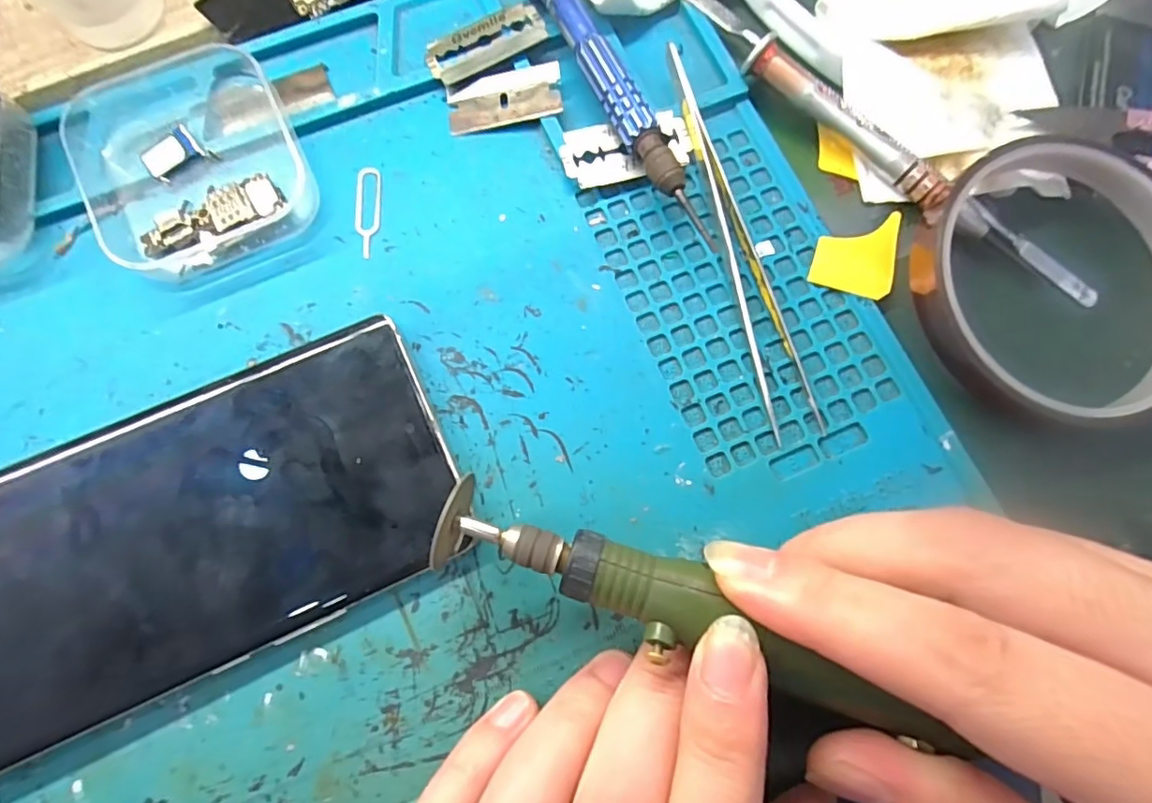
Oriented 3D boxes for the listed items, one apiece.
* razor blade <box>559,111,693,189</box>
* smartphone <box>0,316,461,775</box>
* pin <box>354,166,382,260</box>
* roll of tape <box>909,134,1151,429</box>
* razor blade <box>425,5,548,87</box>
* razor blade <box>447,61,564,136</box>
[{"bbox_3d":[0.016,-0.084,0.181,0.042,0.004,0.021,-15,81,-3],"label":"razor blade"},{"bbox_3d":[-0.113,0.039,0.149,0.160,0.012,0.074,-24,77,-6],"label":"smartphone"},{"bbox_3d":[-0.068,-0.062,0.179,0.008,0.004,0.033,-2,76,-10],"label":"pin"},{"bbox_3d":[0.142,-0.034,0.161,0.091,0.019,0.084,0,76,0],"label":"roll of tape"},{"bbox_3d":[-0.032,-0.124,0.189,0.042,0.004,0.020,-24,73,-3],"label":"razor blade"},{"bbox_3d":[-0.024,-0.103,0.186,0.038,0.004,0.020,-9,78,7],"label":"razor blade"}]

